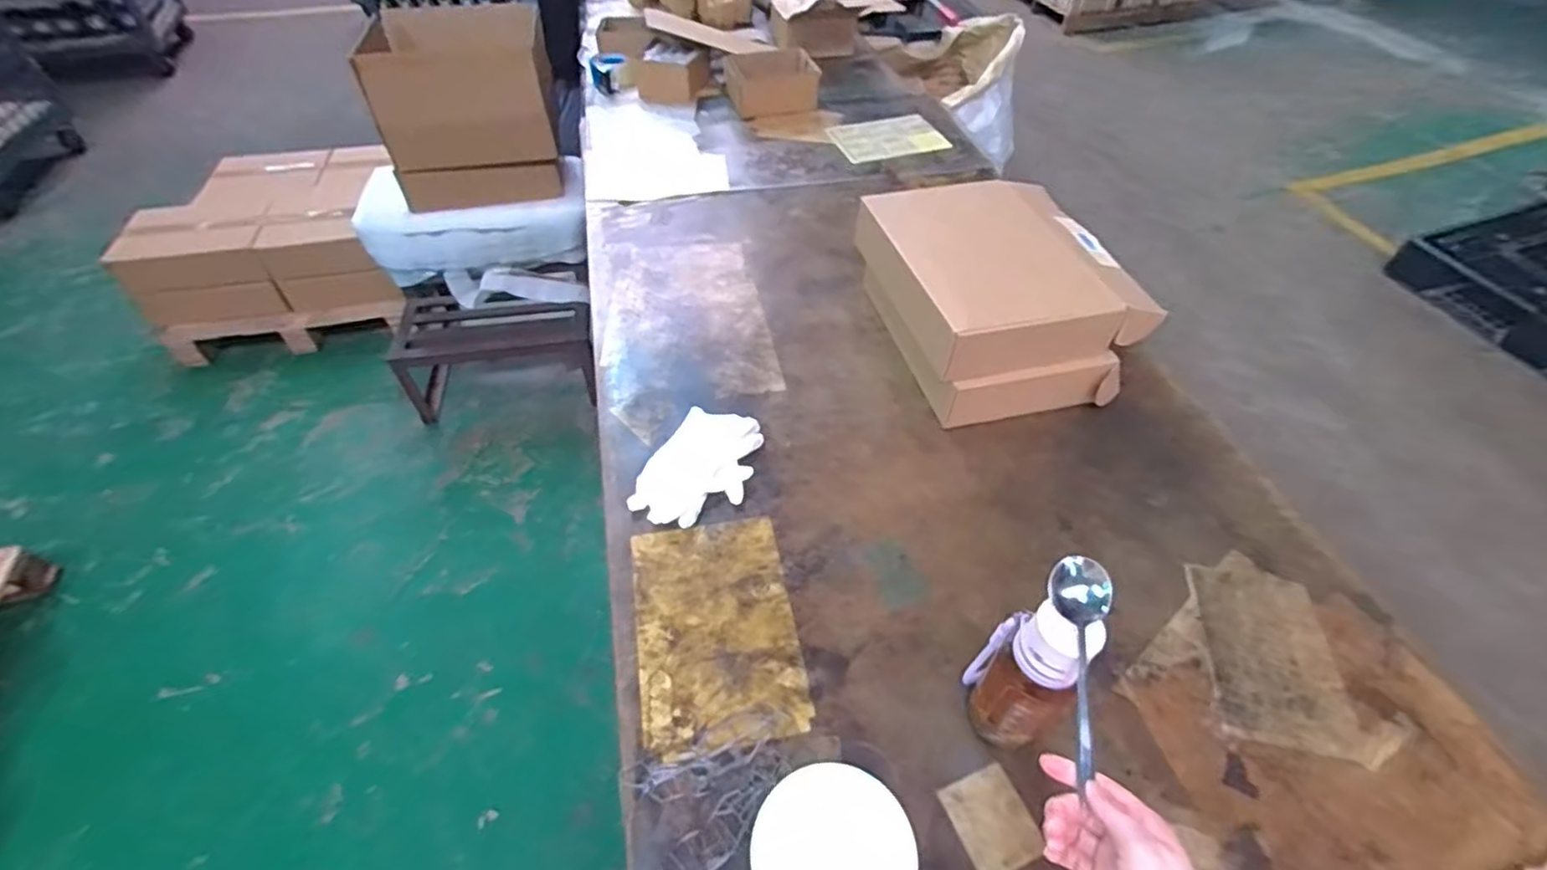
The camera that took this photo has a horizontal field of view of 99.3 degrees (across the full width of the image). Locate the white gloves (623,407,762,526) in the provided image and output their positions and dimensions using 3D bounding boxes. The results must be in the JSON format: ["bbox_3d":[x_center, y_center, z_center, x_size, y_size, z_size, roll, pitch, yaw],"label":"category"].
[{"bbox_3d":[-0.102,0.043,0.913,0.138,0.019,0.196,13,50,11],"label":"white gloves"}]

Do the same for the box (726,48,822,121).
[{"bbox_3d":[0.001,-0.882,1.643,0.223,0.100,0.152,-10,50,-10],"label":"box"}]

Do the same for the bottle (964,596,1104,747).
[{"bbox_3d":[0.231,0.229,0.618,0.083,0.225,0.064,32,56,24],"label":"bottle"}]

